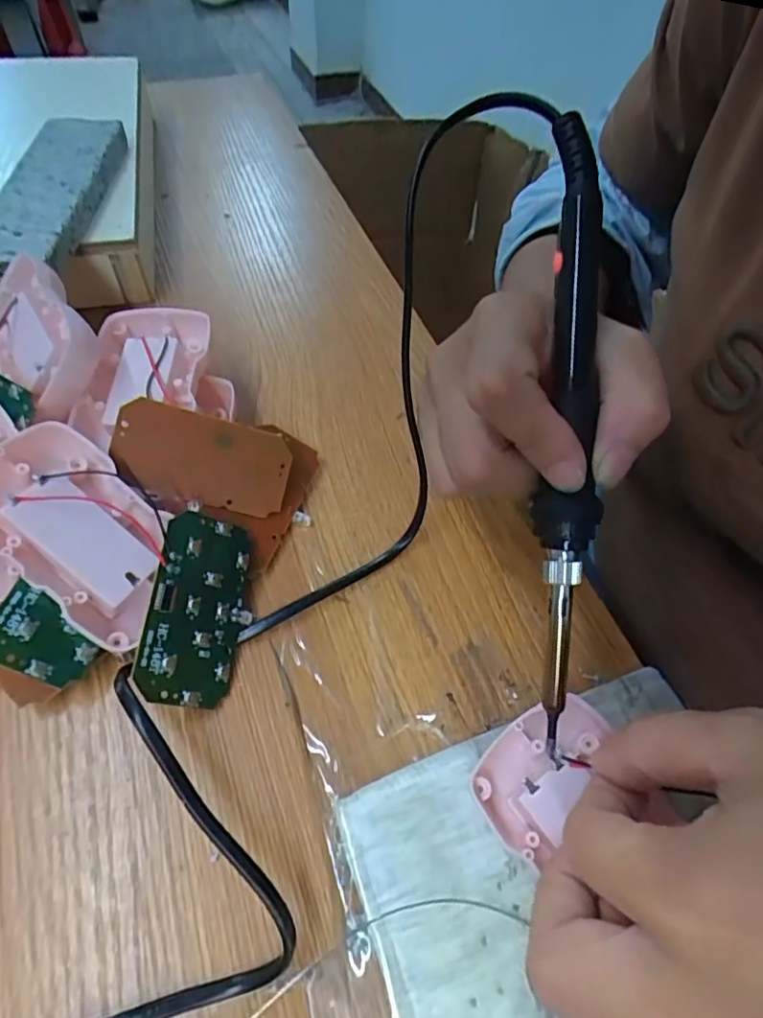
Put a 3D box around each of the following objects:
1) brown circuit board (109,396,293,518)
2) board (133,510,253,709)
[{"bbox_3d":[-0.078,-0.022,0.250,0.074,0.004,0.039,14,88,-20],"label":"brown circuit board"},{"bbox_3d":[-0.072,0.039,0.225,0.039,0.004,0.073,24,60,-36],"label":"board"}]

